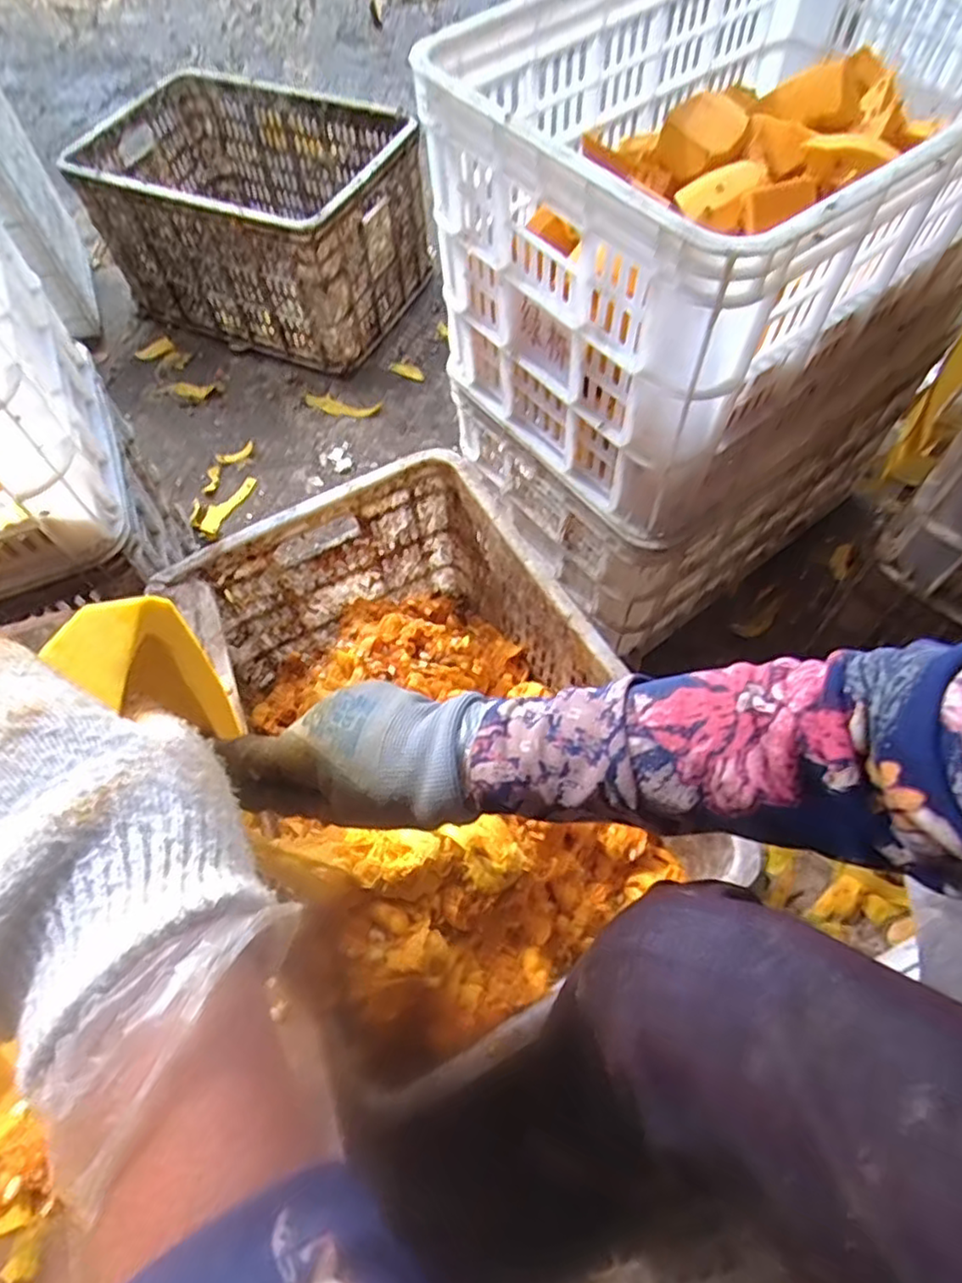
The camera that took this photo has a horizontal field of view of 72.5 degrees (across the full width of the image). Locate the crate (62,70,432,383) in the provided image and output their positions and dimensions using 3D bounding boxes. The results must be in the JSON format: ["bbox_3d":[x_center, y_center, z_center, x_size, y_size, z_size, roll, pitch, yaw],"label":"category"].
[{"bbox_3d":[-0.394,-0.771,1.201,0.533,0.257,0.366,21,66,13],"label":"crate"}]

